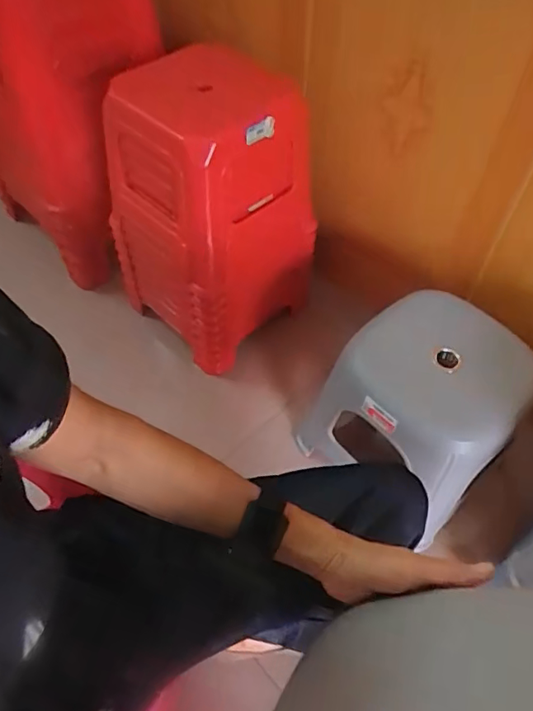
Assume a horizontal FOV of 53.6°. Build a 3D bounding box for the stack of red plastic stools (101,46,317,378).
[{"bbox_3d":[-0.102,-0.245,1.003,0.265,0.485,0.290,39,63,23],"label":"stack of red plastic stools"}]

